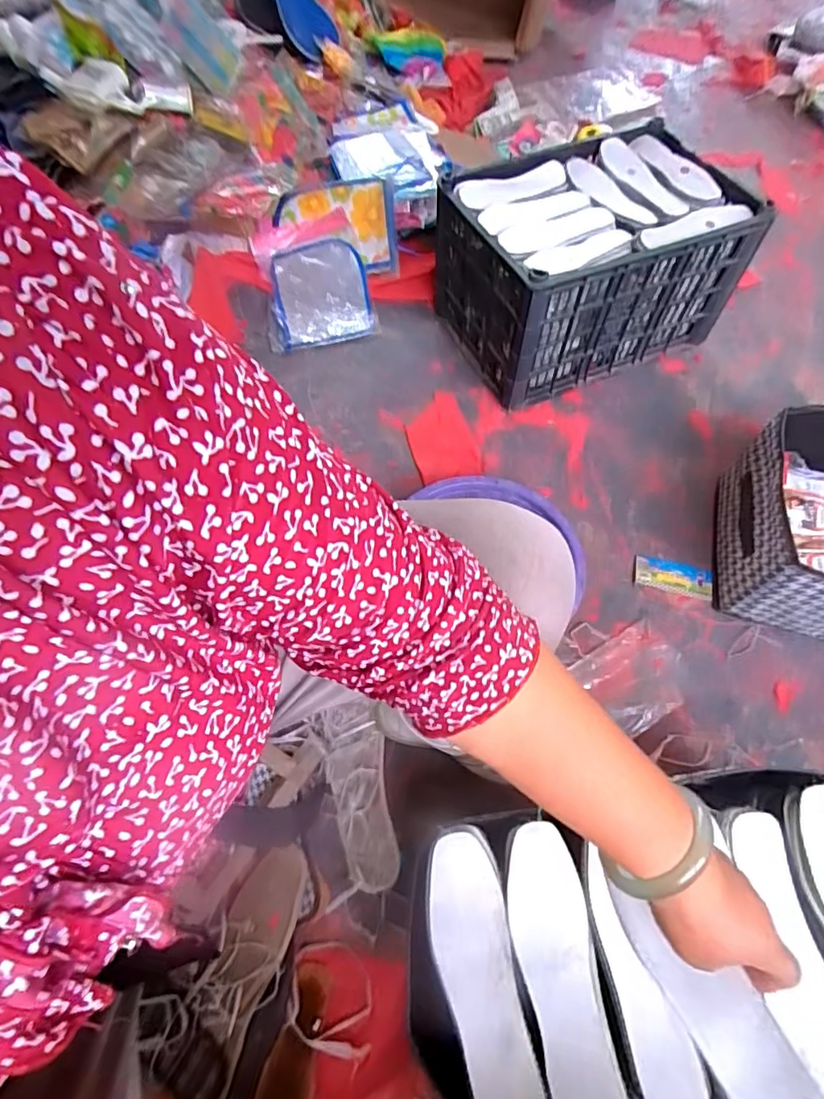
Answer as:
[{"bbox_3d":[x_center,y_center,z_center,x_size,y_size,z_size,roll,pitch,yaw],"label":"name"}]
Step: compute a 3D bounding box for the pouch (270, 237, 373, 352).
[{"bbox_3d":[-0.211,-0.586,1.275,0.243,0.045,0.294,-6,72,10],"label":"pouch"}]

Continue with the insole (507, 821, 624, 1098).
[{"bbox_3d":[0.130,0.376,0.493,0.069,0.023,0.229,-5,61,-1],"label":"insole"}]

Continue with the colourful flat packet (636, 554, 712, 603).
[{"bbox_3d":[0.425,0.046,0.900,0.120,0.011,0.059,13,62,8],"label":"colourful flat packet"}]

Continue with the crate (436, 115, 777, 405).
[{"bbox_3d":[0.338,-0.559,1.084,0.484,0.268,0.370,-19,62,-10],"label":"crate"}]

